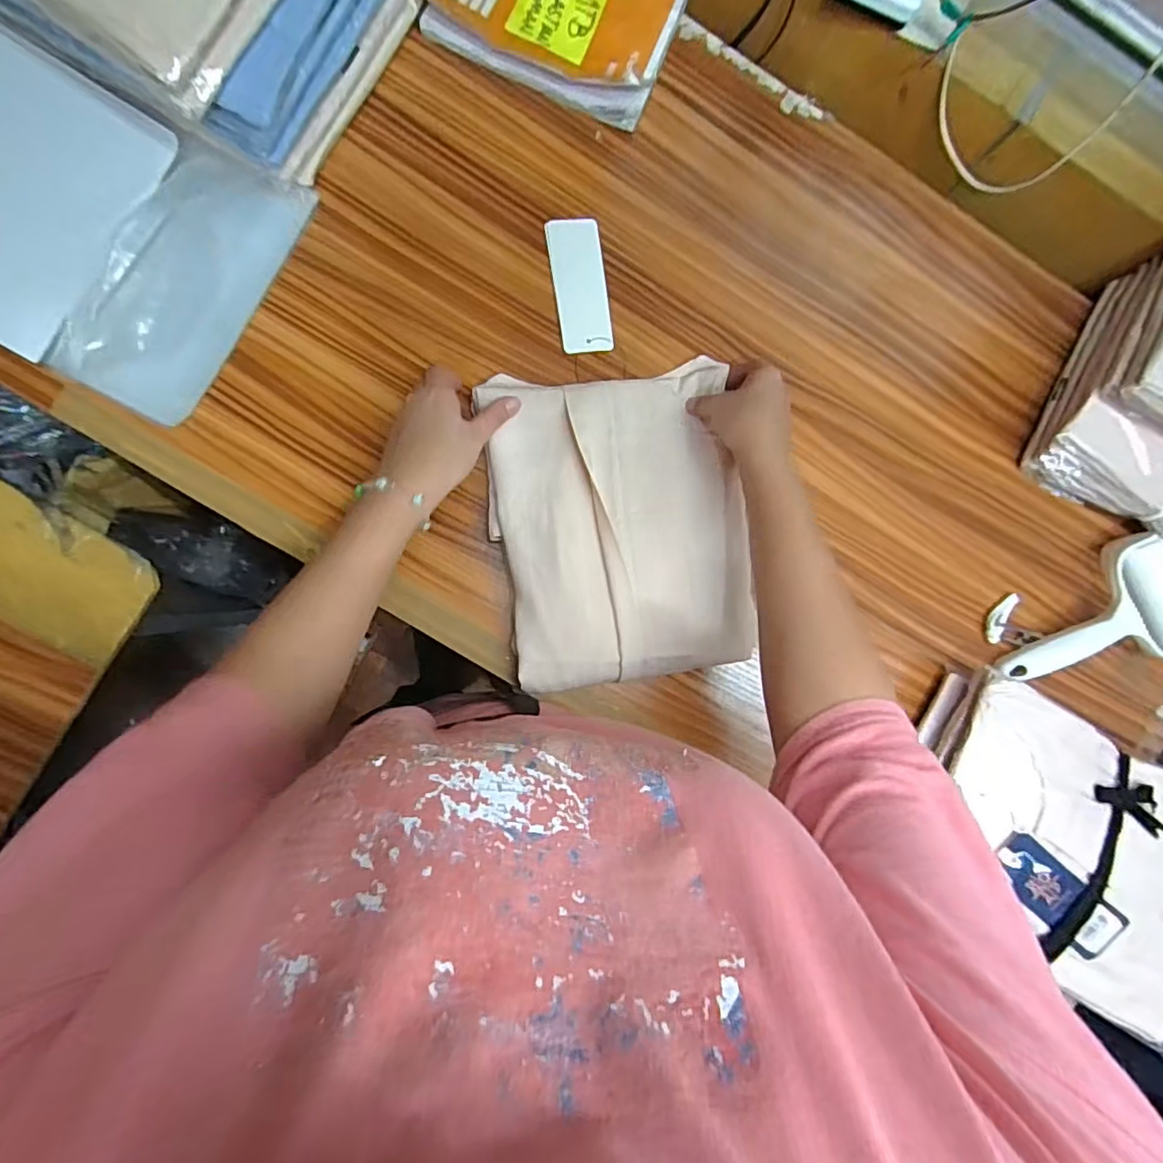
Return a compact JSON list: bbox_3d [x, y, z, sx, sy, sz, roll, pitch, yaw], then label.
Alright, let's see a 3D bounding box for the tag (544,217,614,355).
[{"bbox_3d":[-0.001,-0.262,0.525,0.046,0.004,0.117,-8,90,-6],"label":"tag"}]

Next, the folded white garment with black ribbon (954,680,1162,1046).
[{"bbox_3d":[0.416,0.228,0.490,0.254,0.023,0.202,28,85,-5],"label":"folded white garment with black ribbon"}]

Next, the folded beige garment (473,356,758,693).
[{"bbox_3d":[0.033,-0.049,0.493,0.204,0.034,0.258,-6,89,-7],"label":"folded beige garment"}]

